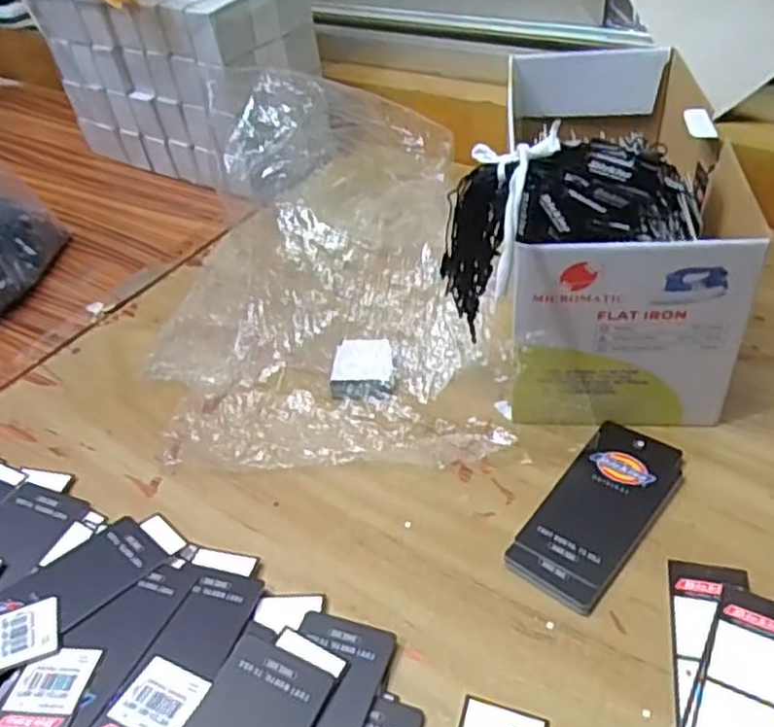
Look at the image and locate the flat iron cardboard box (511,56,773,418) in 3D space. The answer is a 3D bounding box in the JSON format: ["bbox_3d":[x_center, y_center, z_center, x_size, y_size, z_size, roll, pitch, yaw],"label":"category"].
[{"bbox_3d":[0.147,-0.094,0.503,0.125,0.132,0.292,0,41,9],"label":"flat iron cardboard box"}]

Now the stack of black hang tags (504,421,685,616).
[{"bbox_3d":[0.117,0.081,0.404,0.053,0.009,0.120,25,50,32],"label":"stack of black hang tags"}]

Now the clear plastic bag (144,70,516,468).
[{"bbox_3d":[-0.054,-0.088,0.540,0.240,0.116,0.336,-5,41,2],"label":"clear plastic bag"}]

